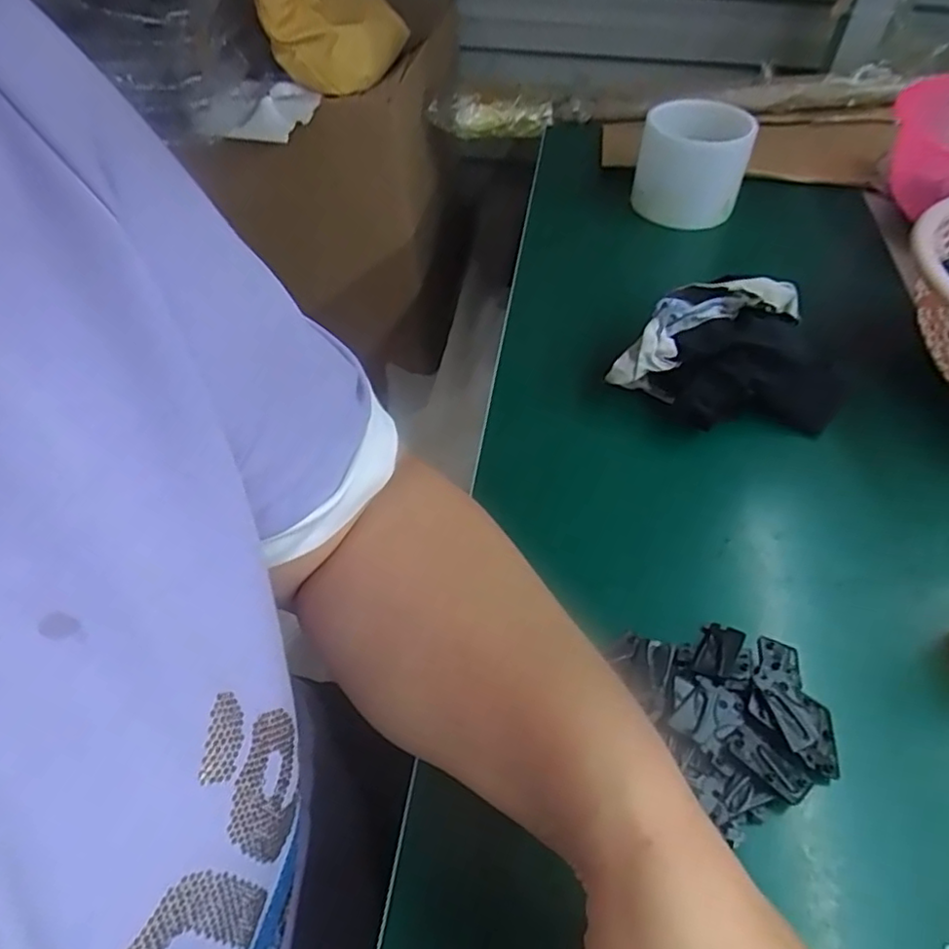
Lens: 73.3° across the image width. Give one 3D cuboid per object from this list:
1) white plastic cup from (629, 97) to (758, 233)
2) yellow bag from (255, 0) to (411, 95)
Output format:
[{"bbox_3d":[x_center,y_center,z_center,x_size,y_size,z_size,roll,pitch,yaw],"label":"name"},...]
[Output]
[{"bbox_3d":[0.187,-0.274,0.554,0.089,0.081,0.080,11,52,8],"label":"white plastic cup"},{"bbox_3d":[-0.123,-0.482,0.625,0.120,0.137,0.165,12,52,9],"label":"yellow bag"}]

